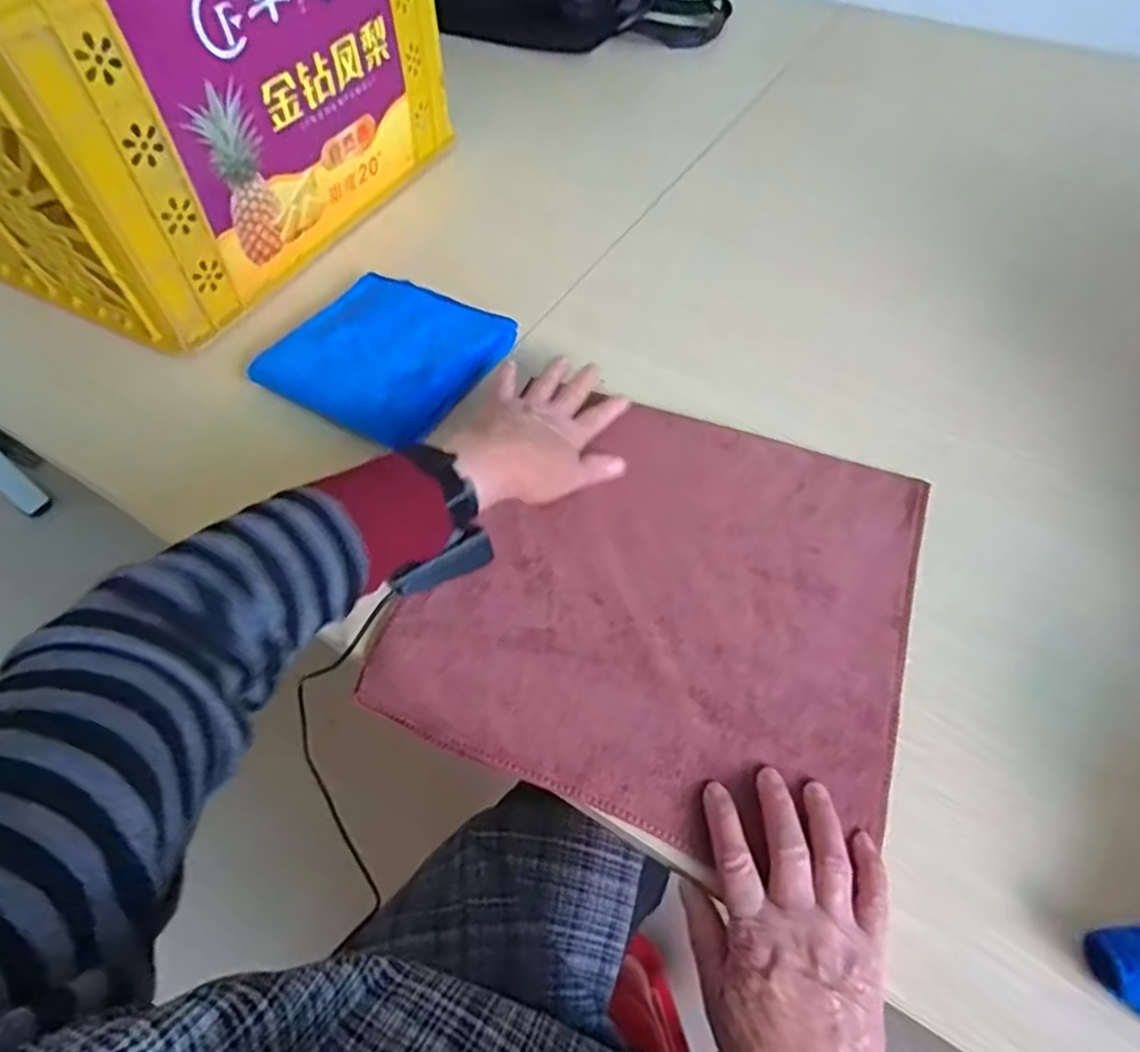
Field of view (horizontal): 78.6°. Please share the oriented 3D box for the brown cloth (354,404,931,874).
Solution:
[{"bbox_3d":[0.069,0.041,0.485,0.305,0.023,0.307,18,55,18],"label":"brown cloth"}]

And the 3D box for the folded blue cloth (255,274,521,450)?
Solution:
[{"bbox_3d":[-0.168,-0.154,0.611,0.177,0.026,0.158,25,61,18],"label":"folded blue cloth"}]

